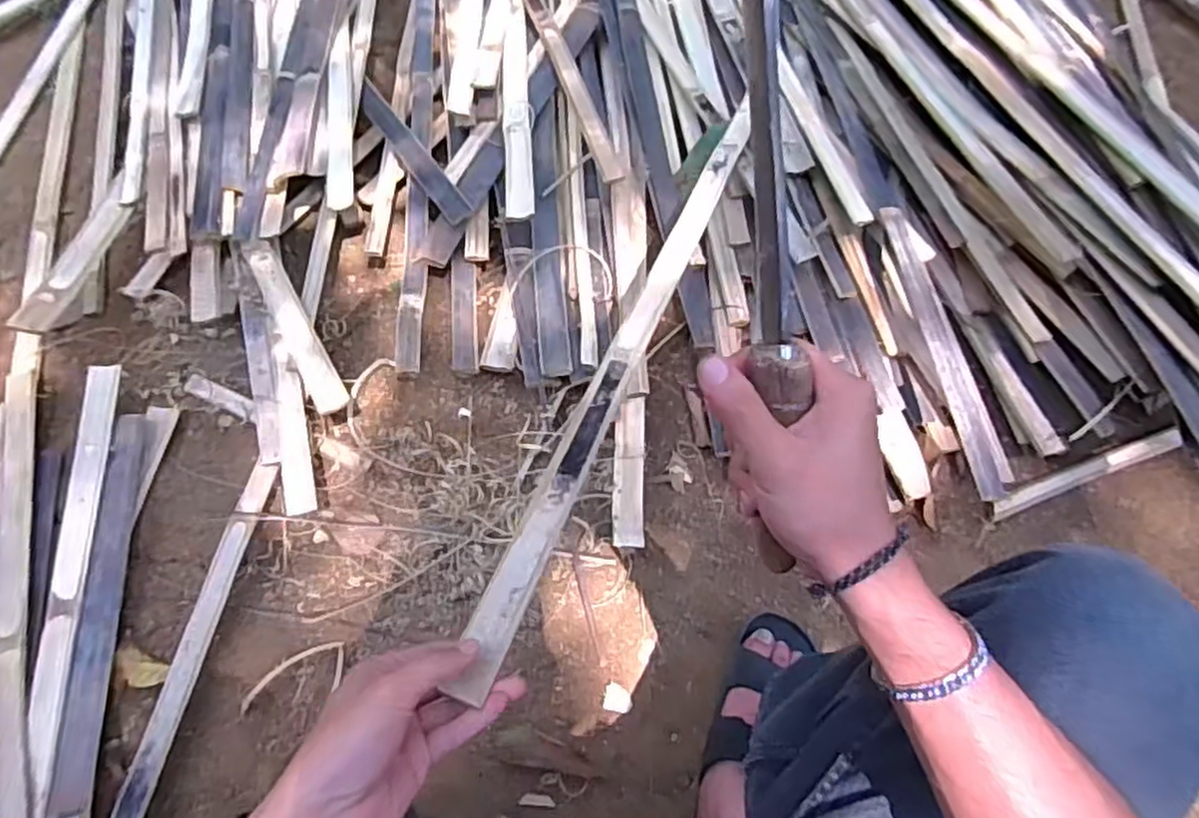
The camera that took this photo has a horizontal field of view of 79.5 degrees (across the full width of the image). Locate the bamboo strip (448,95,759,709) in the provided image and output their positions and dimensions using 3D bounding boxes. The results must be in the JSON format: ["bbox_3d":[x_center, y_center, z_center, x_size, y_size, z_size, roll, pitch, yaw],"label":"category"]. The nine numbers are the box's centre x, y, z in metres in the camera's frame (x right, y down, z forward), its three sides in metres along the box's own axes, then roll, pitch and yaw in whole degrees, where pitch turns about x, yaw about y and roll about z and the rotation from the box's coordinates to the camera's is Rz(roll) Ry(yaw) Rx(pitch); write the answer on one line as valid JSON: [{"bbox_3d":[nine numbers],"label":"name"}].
[{"bbox_3d":[0.049,-0.096,0.661,0.031,0.013,0.755,21,51,7],"label":"bamboo strip"}]

